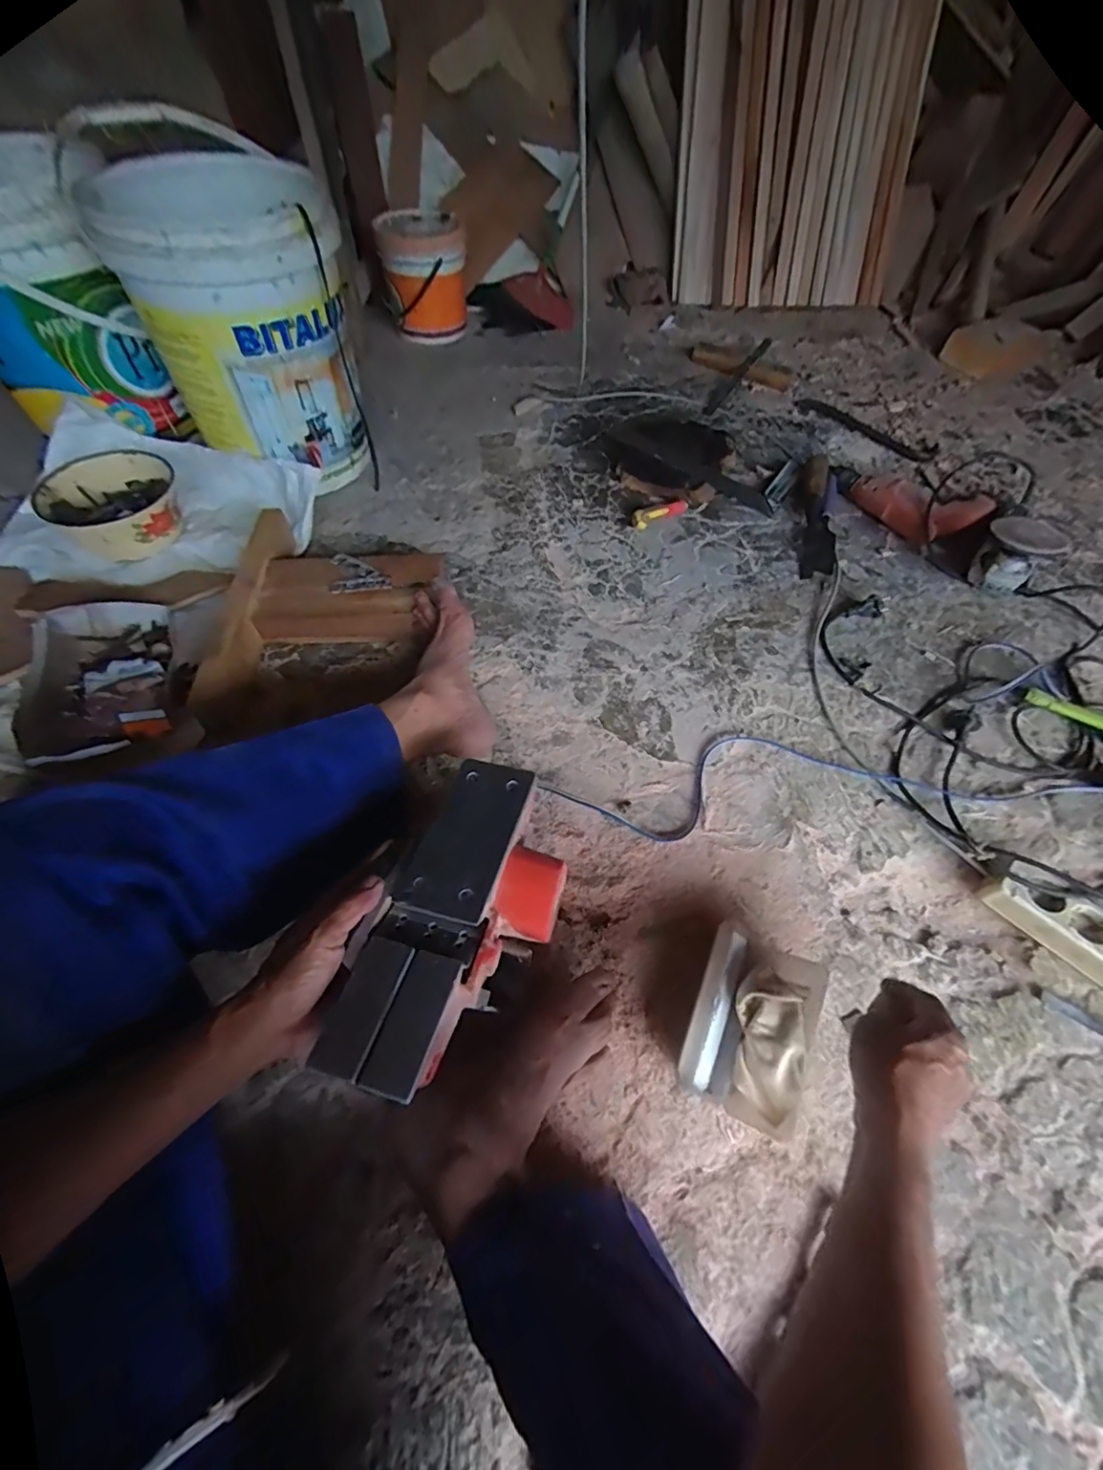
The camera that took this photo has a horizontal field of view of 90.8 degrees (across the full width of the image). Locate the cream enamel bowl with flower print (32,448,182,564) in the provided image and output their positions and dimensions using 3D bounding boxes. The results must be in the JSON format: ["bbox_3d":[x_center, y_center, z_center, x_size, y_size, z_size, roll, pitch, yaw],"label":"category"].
[{"bbox_3d":[-0.664,-0.350,0.826,0.179,0.066,0.188,0,58,-1],"label":"cream enamel bowl with flower print"}]

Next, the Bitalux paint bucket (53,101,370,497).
[{"bbox_3d":[-0.446,-0.607,0.840,0.286,0.340,0.295,0,58,-1],"label":"Bitalux paint bucket"}]

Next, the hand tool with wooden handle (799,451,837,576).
[{"bbox_3d":[0.471,-0.390,0.957,0.056,0.020,0.321,12,58,7],"label":"hand tool with wooden handle"}]

